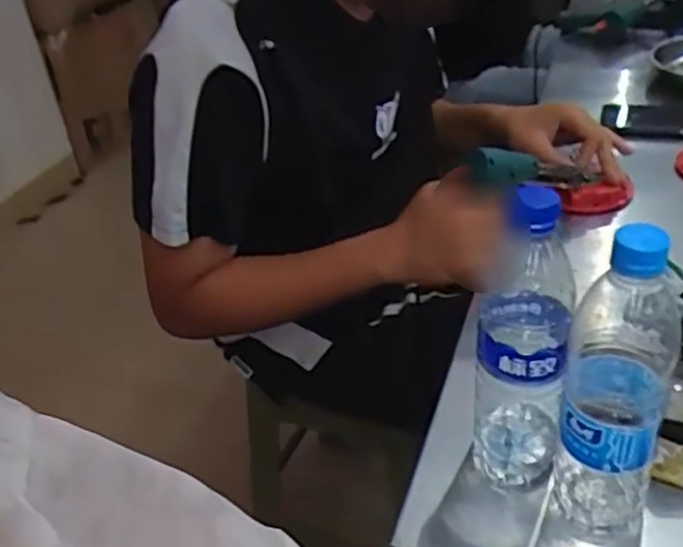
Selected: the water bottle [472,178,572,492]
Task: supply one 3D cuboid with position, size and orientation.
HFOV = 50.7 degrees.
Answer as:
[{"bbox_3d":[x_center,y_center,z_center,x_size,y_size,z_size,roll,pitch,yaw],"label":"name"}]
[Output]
[{"bbox_3d":[0.126,0.047,0.504,0.057,0.233,0.064,3,36,13],"label":"water bottle"}]

